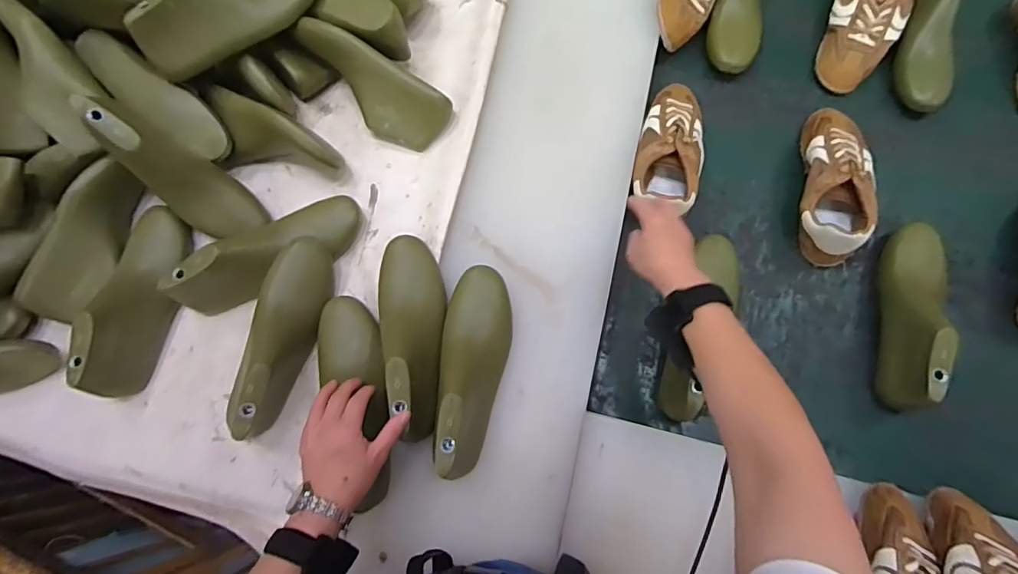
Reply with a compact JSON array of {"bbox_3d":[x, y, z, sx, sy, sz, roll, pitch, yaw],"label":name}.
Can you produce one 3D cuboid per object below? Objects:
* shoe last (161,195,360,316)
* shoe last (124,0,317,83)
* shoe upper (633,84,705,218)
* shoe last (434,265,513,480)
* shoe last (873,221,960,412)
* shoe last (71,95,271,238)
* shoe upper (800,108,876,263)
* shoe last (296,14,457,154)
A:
[{"bbox_3d":[-0.311,-0.049,0.626,0.248,0.074,0.081,-34,76,-6],"label":"shoe last"},{"bbox_3d":[-0.353,-0.359,0.632,0.251,0.079,0.075,-38,76,-6],"label":"shoe last"},{"bbox_3d":[0.228,-0.200,0.689,0.089,0.057,0.220,10,72,3],"label":"shoe upper"},{"bbox_3d":[-0.042,0.093,0.577,0.082,0.089,0.247,2,75,4],"label":"shoe last"},{"bbox_3d":[0.516,0.029,0.622,0.074,0.088,0.251,21,77,9],"label":"shoe last"},{"bbox_3d":[-0.426,-0.145,0.623,0.072,0.225,0.080,18,68,51],"label":"shoe last"},{"bbox_3d":[0.449,-0.148,0.682,0.086,0.080,0.233,10,77,4],"label":"shoe upper"},{"bbox_3d":[-0.200,-0.291,0.686,0.245,0.067,0.089,38,77,-7],"label":"shoe last"}]

